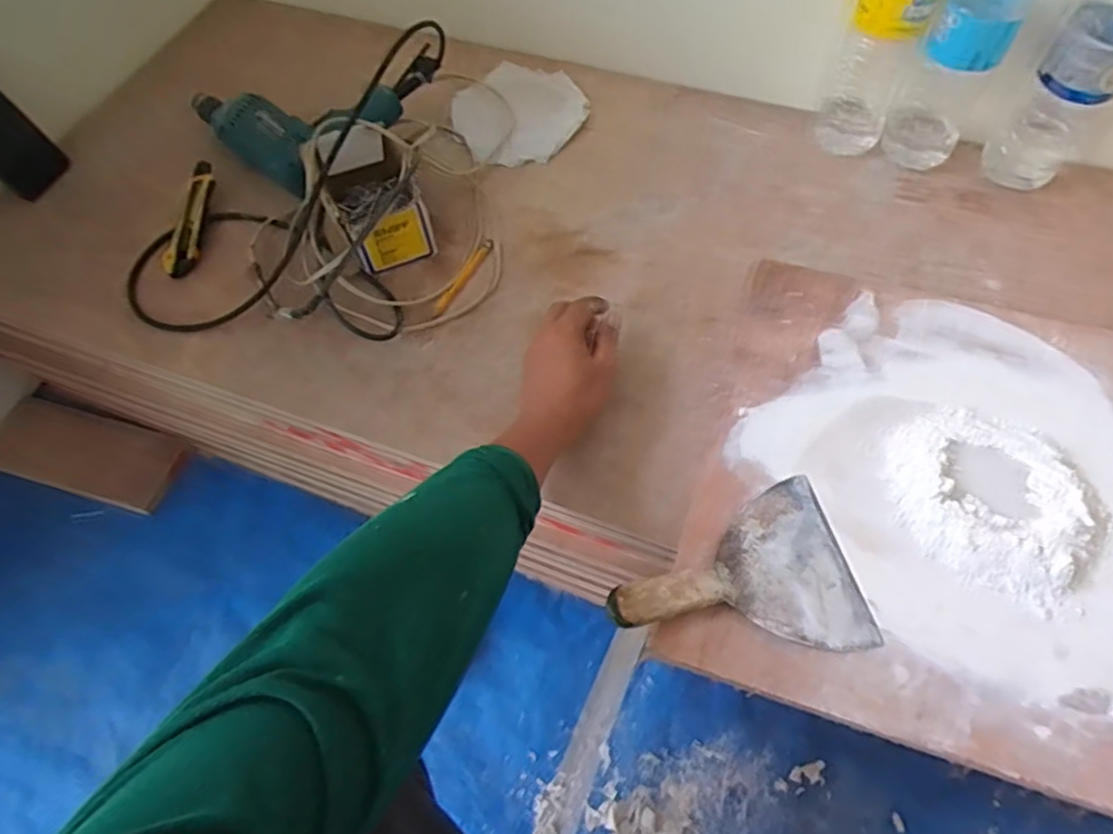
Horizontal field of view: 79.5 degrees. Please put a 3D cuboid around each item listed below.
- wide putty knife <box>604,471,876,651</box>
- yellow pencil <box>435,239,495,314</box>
[{"bbox_3d":[0.138,0.129,0.525,0.191,0.020,0.136,-13,60,-6],"label":"wide putty knife"},{"bbox_3d":[-0.098,-0.152,0.723,0.013,0.014,0.106,26,64,16],"label":"yellow pencil"}]

